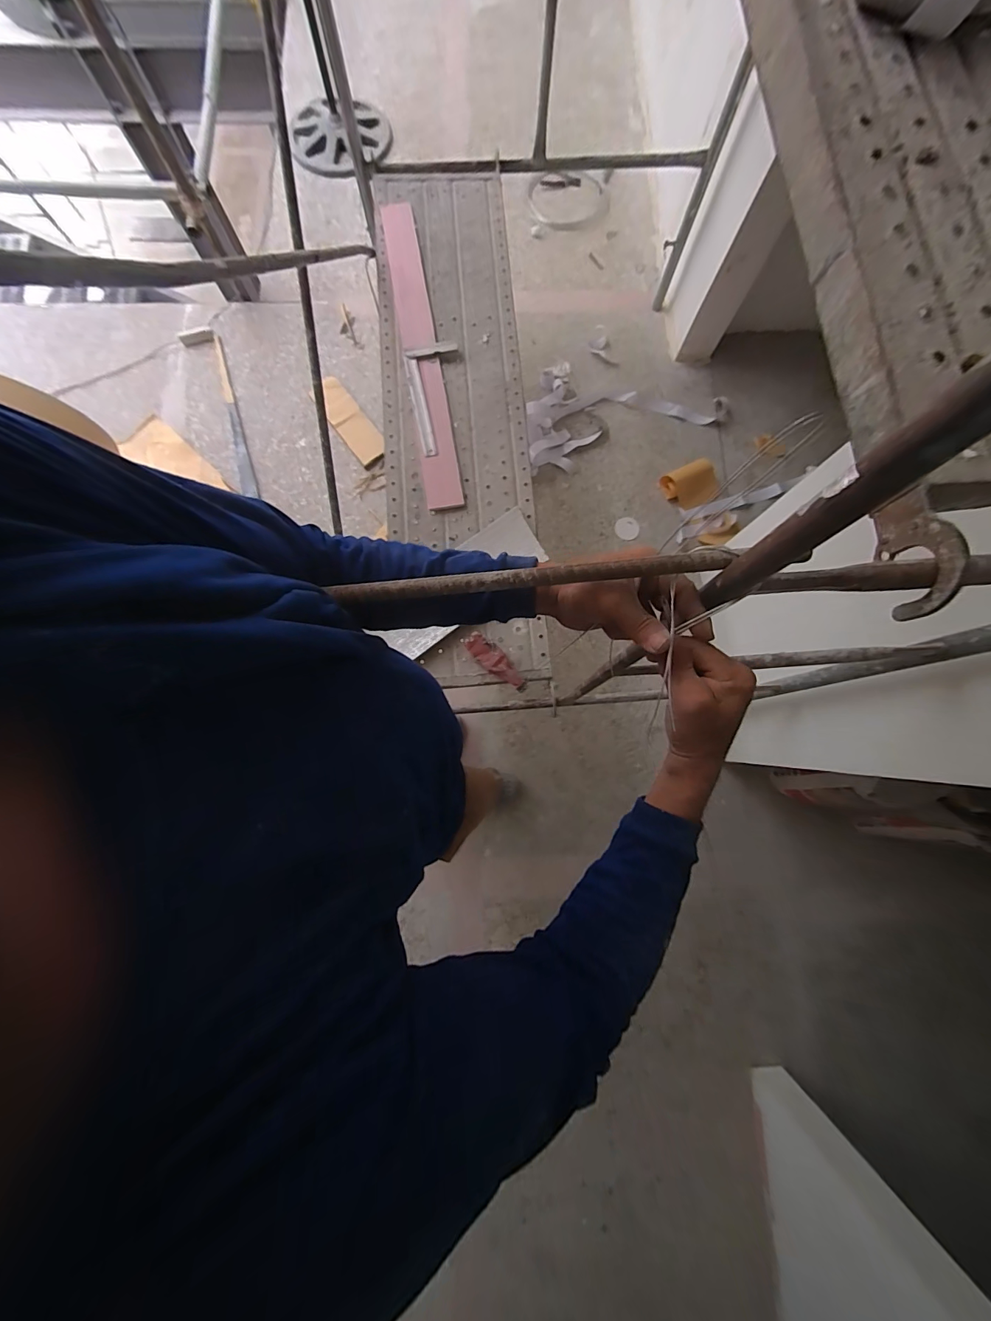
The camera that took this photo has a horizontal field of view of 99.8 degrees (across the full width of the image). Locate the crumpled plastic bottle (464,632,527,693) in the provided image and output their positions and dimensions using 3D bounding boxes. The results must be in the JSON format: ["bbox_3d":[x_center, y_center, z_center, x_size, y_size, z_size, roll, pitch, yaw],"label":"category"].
[{"bbox_3d":[0.004,0.008,1.106,0.200,0.050,0.063,43,82,6],"label":"crumpled plastic bottle"}]

